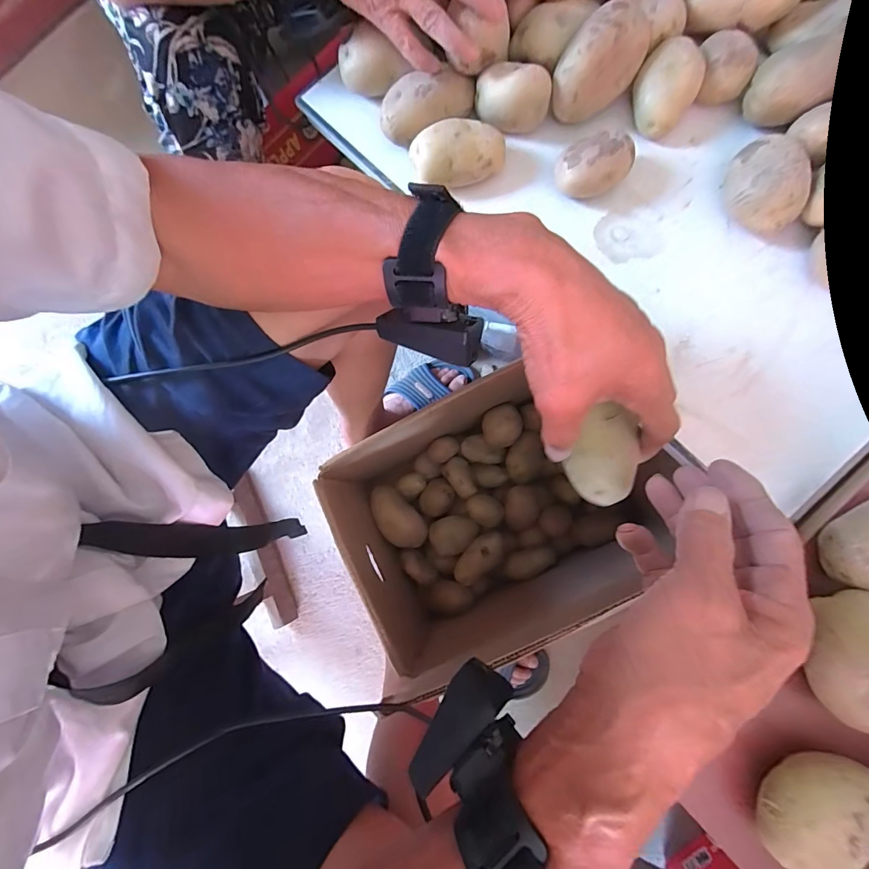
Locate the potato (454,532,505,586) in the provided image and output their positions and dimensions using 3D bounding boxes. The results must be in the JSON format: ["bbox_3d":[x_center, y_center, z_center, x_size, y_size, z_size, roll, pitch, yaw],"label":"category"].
[{"bbox_3d":[0.069,0.190,0.638,0.044,0.048,0.093,42,81,7],"label":"potato"}]

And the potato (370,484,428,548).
[{"bbox_3d":[-0.058,0.133,0.649,0.105,0.048,0.061,40,81,7],"label":"potato"}]

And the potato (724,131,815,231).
[{"bbox_3d":[0.260,-0.195,0.325,0.047,0.036,0.062,1,78,-1],"label":"potato"}]

